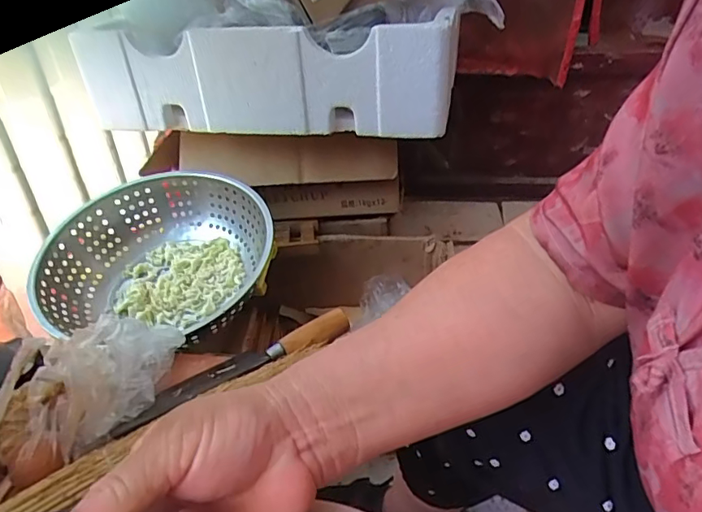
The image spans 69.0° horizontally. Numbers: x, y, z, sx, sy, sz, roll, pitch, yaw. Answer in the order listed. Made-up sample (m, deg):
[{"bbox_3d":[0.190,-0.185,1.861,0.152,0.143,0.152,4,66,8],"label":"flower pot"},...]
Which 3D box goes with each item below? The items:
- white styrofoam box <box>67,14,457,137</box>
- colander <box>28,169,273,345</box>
[{"bbox_3d":[-0.143,-0.266,0.782,0.577,0.161,0.082,6,35,14],"label":"white styrofoam box"},{"bbox_3d":[-0.279,0.006,0.771,0.327,0.130,0.313,-5,52,-1],"label":"colander"}]

